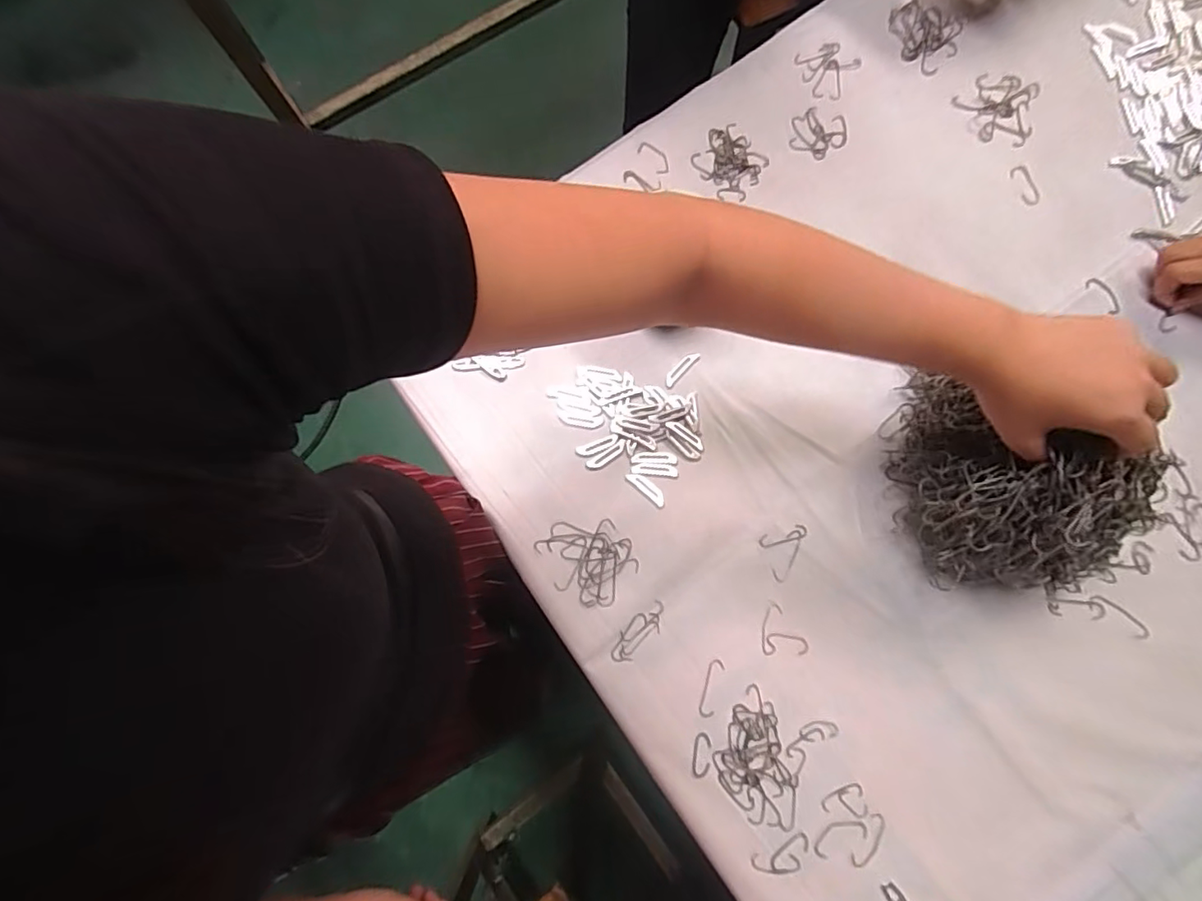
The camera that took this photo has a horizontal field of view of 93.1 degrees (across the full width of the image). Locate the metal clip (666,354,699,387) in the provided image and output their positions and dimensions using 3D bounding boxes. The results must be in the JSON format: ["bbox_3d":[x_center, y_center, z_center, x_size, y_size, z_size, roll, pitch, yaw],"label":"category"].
[{"bbox_3d":[0.073,-0.075,0.518,0.040,0.004,0.011,-43,80,-8],"label":"metal clip"}]

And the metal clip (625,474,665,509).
[{"bbox_3d":[0.040,0.033,0.498,0.041,0.004,0.012,42,81,9],"label":"metal clip"}]

